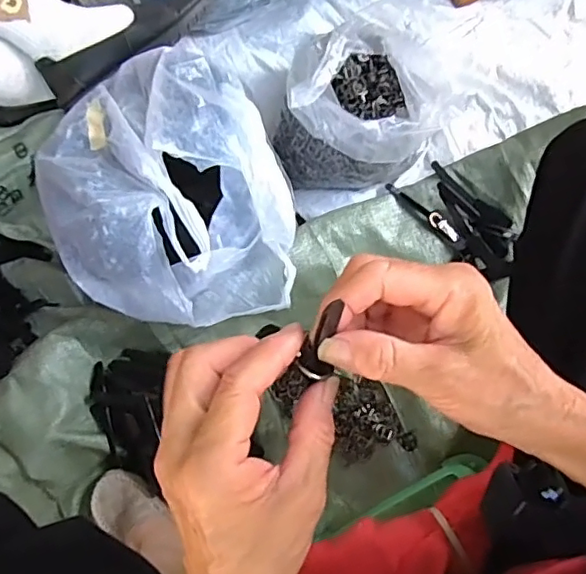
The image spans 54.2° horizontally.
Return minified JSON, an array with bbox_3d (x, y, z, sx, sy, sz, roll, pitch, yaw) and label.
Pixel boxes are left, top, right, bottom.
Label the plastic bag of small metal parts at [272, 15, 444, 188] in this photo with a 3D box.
[{"bbox_3d":[0.084,-0.238,0.713,0.188,0.143,0.210,11,74,5],"label":"plastic bag of small metal parts"}]

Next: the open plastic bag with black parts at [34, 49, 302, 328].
[{"bbox_3d":[-0.148,-0.108,0.657,0.261,0.127,0.320,-23,75,-3],"label":"open plastic bag with black parts"}]

